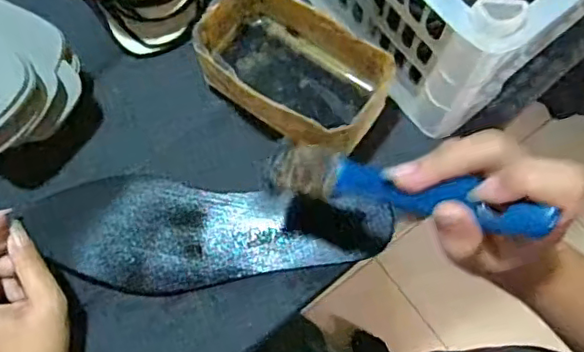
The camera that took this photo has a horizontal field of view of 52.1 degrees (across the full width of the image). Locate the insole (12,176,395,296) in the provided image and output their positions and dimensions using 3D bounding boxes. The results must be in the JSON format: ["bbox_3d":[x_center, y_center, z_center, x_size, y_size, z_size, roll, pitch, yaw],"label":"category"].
[{"bbox_3d":[-0.052,0.039,0.408,0.235,0.019,0.073,0,74,-4],"label":"insole"}]

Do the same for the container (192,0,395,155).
[{"bbox_3d":[0.000,-0.073,0.411,0.127,0.064,0.083,29,77,10],"label":"container"}]

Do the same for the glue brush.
[{"bbox_3d":[0.045,0.006,0.290,0.157,0.012,0.025,13,71,43],"label":"glue brush"}]

